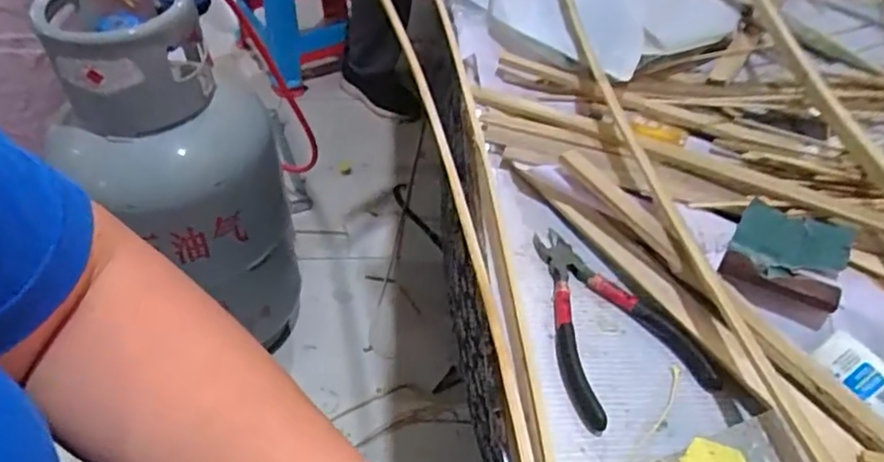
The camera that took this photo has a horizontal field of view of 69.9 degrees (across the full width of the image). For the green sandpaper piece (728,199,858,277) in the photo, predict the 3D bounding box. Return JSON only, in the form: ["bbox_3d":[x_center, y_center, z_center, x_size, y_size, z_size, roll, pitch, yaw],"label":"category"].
[{"bbox_3d":[0.235,0.010,0.426,0.068,0.005,0.062,21,53,26],"label":"green sandpaper piece"}]

